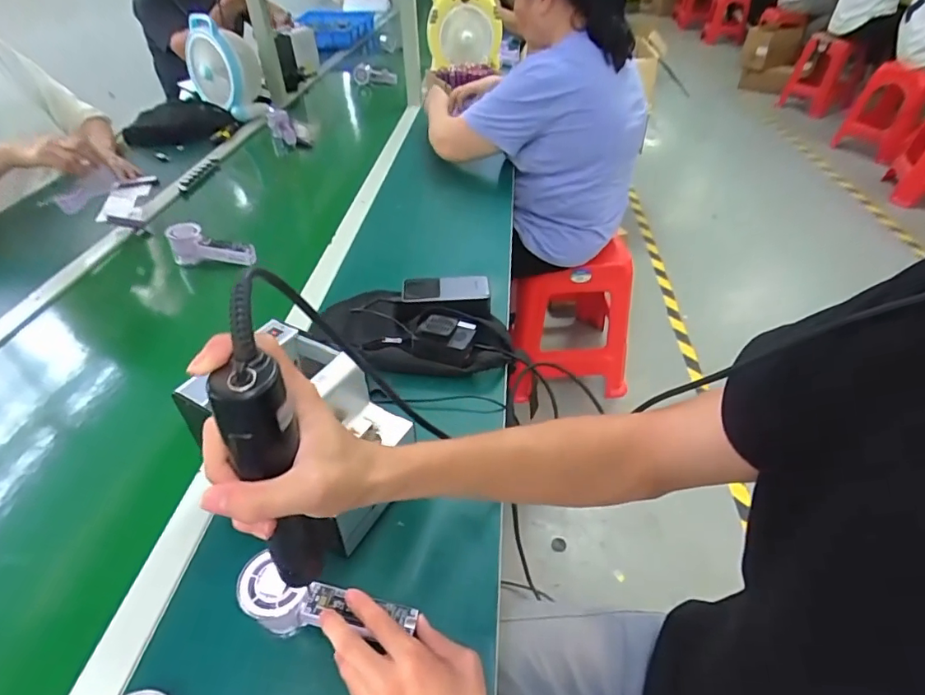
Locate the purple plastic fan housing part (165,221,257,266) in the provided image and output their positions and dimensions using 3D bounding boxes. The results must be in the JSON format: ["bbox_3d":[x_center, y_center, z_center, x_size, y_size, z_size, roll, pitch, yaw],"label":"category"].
[{"bbox_3d":[-0.438,-0.163,0.881,0.154,0.083,0.051,13,43,17],"label":"purple plastic fan housing part"}]

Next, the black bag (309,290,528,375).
[{"bbox_3d":[-0.062,-0.030,0.696,0.286,0.045,0.154,6,42,10],"label":"black bag"}]

